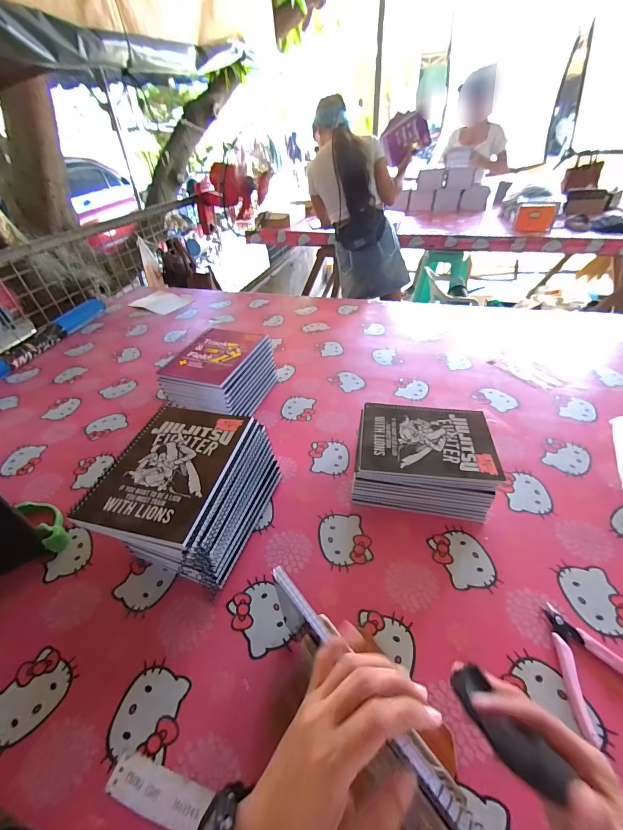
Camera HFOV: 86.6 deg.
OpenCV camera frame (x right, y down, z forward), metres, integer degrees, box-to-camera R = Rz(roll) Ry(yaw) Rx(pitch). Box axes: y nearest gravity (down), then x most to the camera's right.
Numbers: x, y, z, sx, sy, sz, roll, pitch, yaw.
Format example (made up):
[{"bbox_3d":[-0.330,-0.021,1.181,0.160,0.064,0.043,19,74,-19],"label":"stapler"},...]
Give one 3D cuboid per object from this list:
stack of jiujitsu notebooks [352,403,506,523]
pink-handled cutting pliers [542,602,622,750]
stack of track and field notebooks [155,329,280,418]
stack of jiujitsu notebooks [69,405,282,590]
[{"bbox_3d":[0.178,0.066,0.540,0.205,0.090,0.163,6,42,10],"label":"stack of jiujitsu notebooks"},{"bbox_3d":[0.317,0.272,0.351,0.098,0.012,0.117,2,41,6],"label":"pink-handled cutting pliers"},{"bbox_3d":[-0.200,-0.079,0.721,0.165,0.121,0.223,14,44,19],"label":"stack of track and field notebooks"},{"bbox_3d":[-0.165,0.111,0.475,0.158,0.150,0.204,9,43,14],"label":"stack of jiujitsu notebooks"}]

